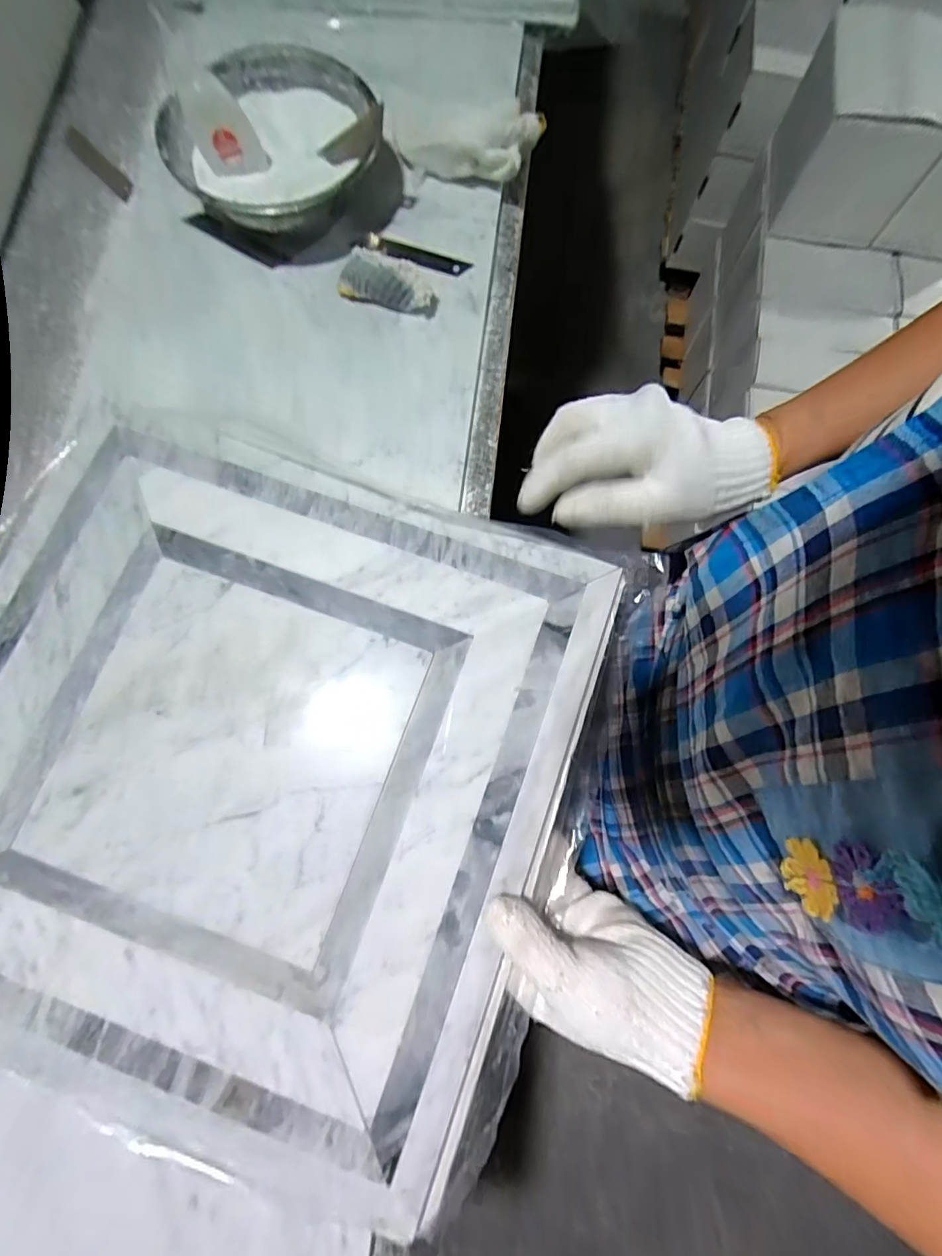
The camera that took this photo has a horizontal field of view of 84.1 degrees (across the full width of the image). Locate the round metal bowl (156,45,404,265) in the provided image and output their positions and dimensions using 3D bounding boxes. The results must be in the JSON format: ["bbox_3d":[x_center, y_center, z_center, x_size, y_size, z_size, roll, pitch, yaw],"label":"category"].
[{"bbox_3d":[-0.151,-0.395,0.426,0.179,0.055,0.170,0,79,-1],"label":"round metal bowl"}]

